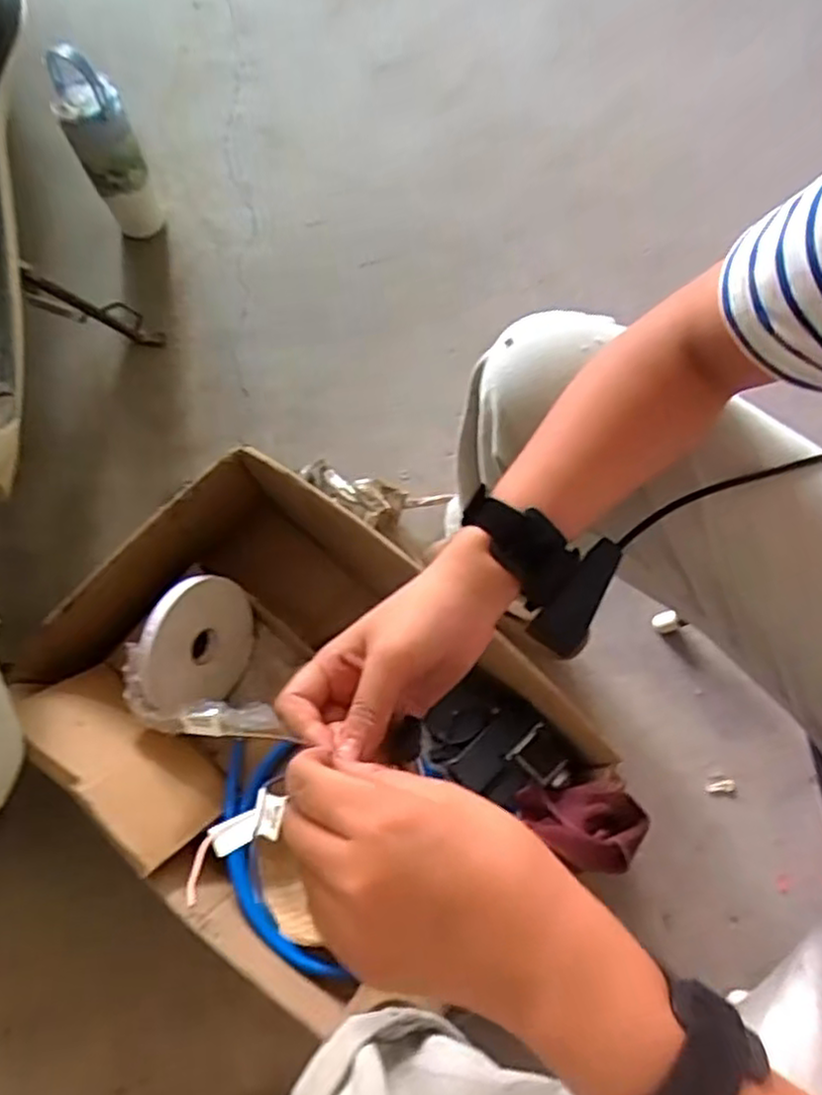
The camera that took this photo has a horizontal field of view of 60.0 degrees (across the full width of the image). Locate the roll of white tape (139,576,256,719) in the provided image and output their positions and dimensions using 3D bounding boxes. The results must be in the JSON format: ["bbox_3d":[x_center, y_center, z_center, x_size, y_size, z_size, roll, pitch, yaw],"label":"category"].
[{"bbox_3d":[-0.235,0.105,0.806,0.015,0.146,0.146,15,97,35],"label":"roll of white tape"}]

